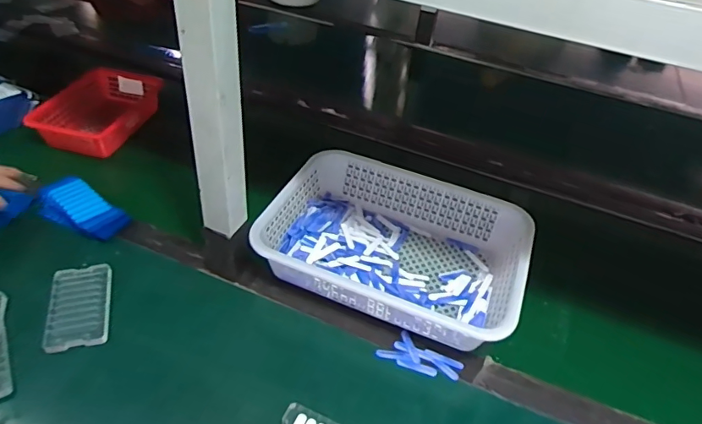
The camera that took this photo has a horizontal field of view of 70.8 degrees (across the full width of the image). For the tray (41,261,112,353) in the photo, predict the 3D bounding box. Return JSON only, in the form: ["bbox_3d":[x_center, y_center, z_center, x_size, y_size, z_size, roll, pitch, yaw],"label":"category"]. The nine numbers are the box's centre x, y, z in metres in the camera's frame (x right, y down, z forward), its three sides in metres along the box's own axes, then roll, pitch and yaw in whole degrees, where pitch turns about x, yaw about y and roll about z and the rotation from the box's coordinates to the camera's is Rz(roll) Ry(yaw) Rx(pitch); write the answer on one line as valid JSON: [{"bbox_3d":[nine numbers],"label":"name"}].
[{"bbox_3d":[-0.337,0.116,0.615,0.067,0.015,0.114,-9,44,-16],"label":"tray"}]

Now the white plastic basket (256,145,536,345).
[{"bbox_3d":[0.068,0.046,0.727,0.358,0.082,0.255,16,43,12],"label":"white plastic basket"}]

